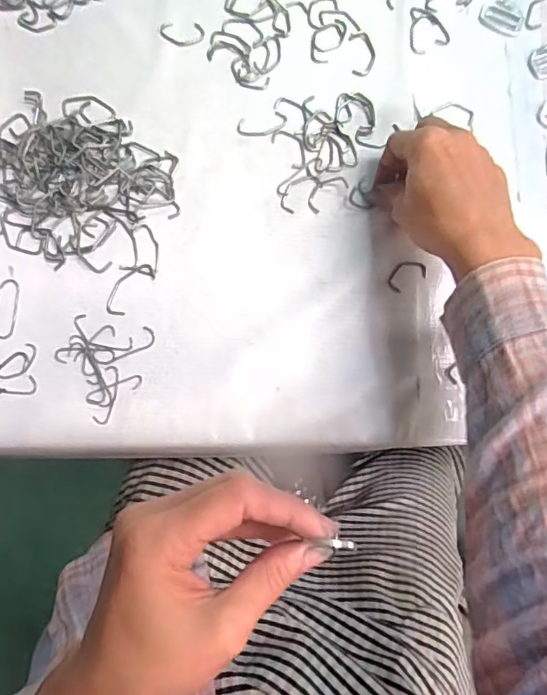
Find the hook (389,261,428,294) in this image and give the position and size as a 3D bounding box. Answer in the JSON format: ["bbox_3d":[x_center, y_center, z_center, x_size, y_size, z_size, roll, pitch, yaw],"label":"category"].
[{"bbox_3d":[0.100,-0.055,0.392,0.030,0.004,0.018,-30,86,-6],"label":"hook"}]

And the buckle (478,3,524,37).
[{"bbox_3d":[0.185,-0.266,0.422,0.036,0.004,0.024,21,83,-1],"label":"buckle"}]

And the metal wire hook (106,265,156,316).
[{"bbox_3d":[-0.105,-0.043,0.379,0.019,0.004,0.045,38,83,1],"label":"metal wire hook"}]

